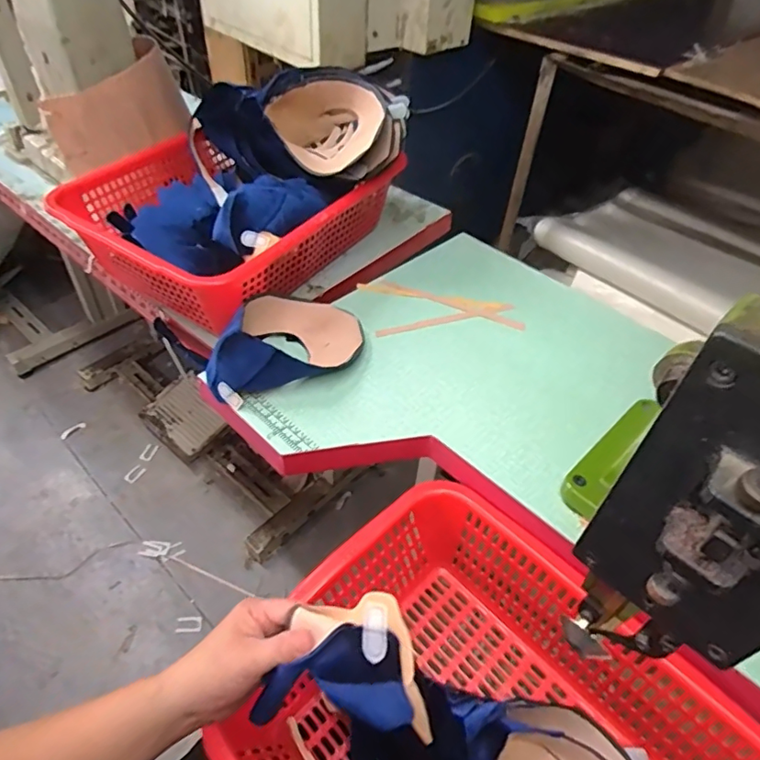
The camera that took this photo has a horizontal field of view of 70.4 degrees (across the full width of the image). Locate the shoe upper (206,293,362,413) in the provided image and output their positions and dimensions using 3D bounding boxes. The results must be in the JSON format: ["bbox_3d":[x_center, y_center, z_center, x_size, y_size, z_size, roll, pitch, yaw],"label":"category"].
[{"bbox_3d":[-0.116,-0.059,0.644,0.193,0.065,0.129,-18,50,-19],"label":"shoe upper"}]

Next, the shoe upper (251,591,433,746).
[{"bbox_3d":[-0.024,0.202,0.381,0.120,0.104,0.066,10,47,6],"label":"shoe upper"}]

